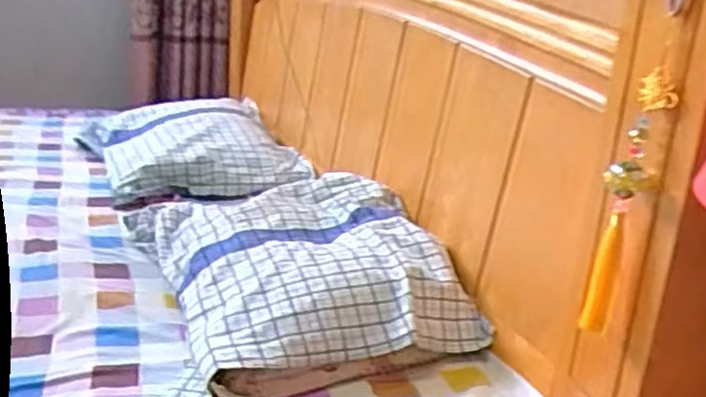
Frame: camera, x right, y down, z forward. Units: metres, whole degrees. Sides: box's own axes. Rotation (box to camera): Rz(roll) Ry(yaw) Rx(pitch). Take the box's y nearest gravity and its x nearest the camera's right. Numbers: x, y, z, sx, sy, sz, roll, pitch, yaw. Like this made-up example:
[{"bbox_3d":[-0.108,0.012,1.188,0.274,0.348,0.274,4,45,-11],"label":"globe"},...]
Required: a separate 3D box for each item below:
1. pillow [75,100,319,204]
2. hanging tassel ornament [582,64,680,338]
[{"bbox_3d":[-0.369,-0.128,1.648,0.386,0.118,0.579,-3,19,-25],"label":"pillow"},{"bbox_3d":[0.253,0.008,0.674,0.042,0.247,0.026,12,19,19],"label":"hanging tassel ornament"}]

